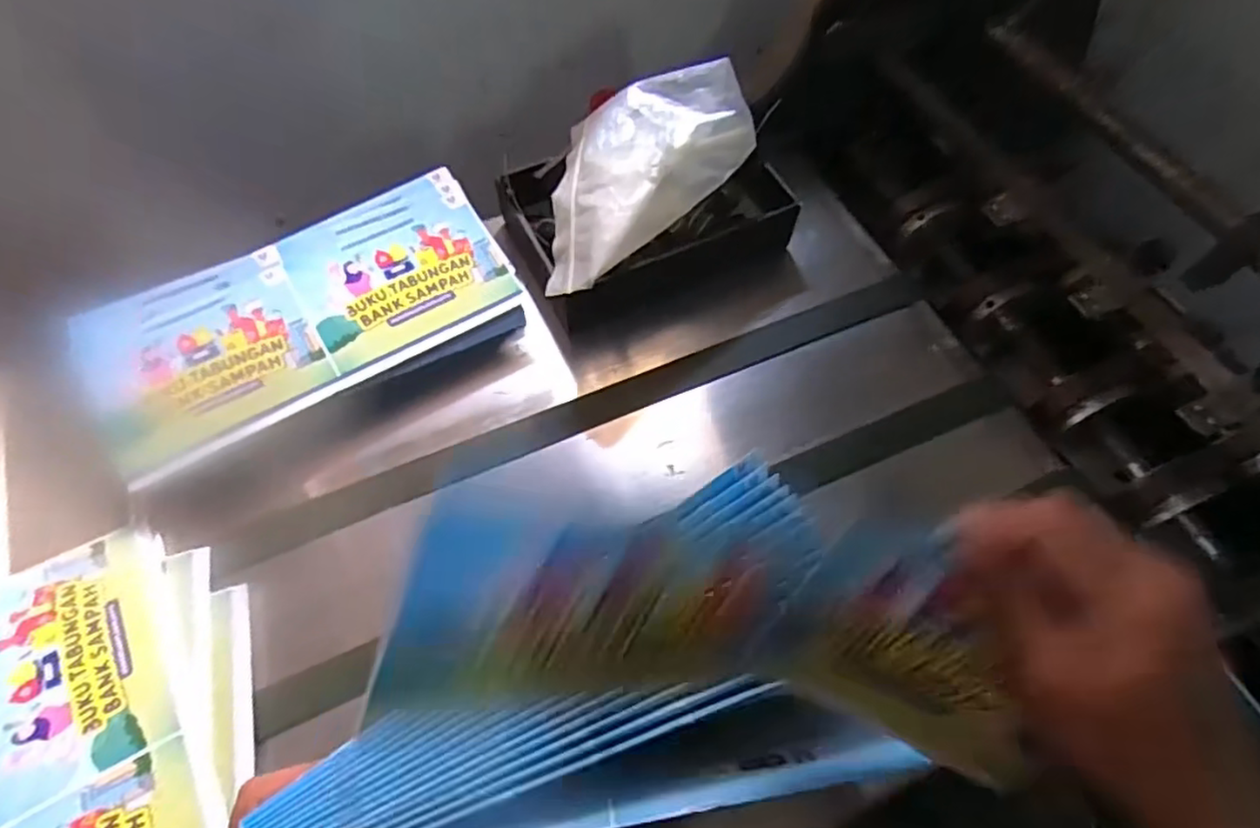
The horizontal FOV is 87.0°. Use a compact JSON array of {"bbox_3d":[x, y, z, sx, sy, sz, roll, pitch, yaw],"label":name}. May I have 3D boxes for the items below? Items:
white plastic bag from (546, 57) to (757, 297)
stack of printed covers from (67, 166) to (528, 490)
[{"bbox_3d":[0.017,-0.182,0.506,0.143,0.060,0.194,7,59,2],"label":"white plastic bag"},{"bbox_3d":[-0.247,-0.070,0.517,0.309,0.066,0.142,-31,65,-19],"label":"stack of printed covers"}]

